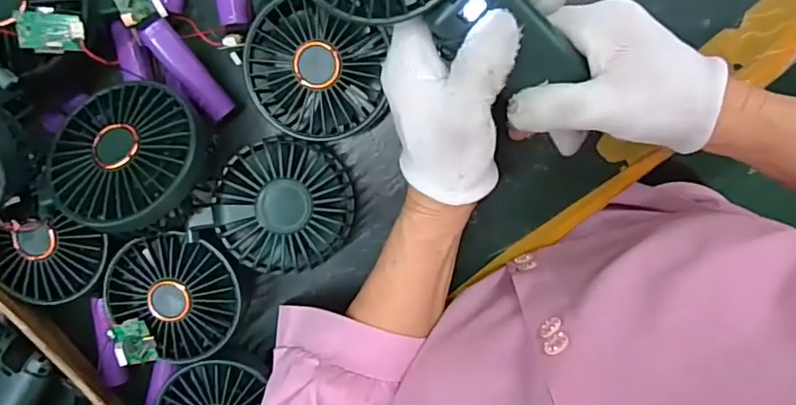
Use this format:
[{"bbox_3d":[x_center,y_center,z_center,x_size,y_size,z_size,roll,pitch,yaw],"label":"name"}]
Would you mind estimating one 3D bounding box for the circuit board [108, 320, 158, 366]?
[{"bbox_3d":[-0.166,0.089,0.347,0.022,0.006,0.031,-21,112,-26],"label":"circuit board"}]

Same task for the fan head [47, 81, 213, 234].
[{"bbox_3d":[-0.151,-0.024,0.313,0.087,0.034,0.087,-38,70,-6],"label":"fan head"}]

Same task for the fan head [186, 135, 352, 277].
[{"bbox_3d":[-0.073,0.002,0.348,0.087,0.044,0.084,0,99,3],"label":"fan head"}]

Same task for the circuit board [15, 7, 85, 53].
[{"bbox_3d":[-0.186,-0.092,0.296,0.030,0.007,0.023,-1,84,-35],"label":"circuit board"}]

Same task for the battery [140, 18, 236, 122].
[{"bbox_3d":[-0.128,-0.082,0.341,0.018,0.017,0.066,-34,109,8],"label":"battery"}]

